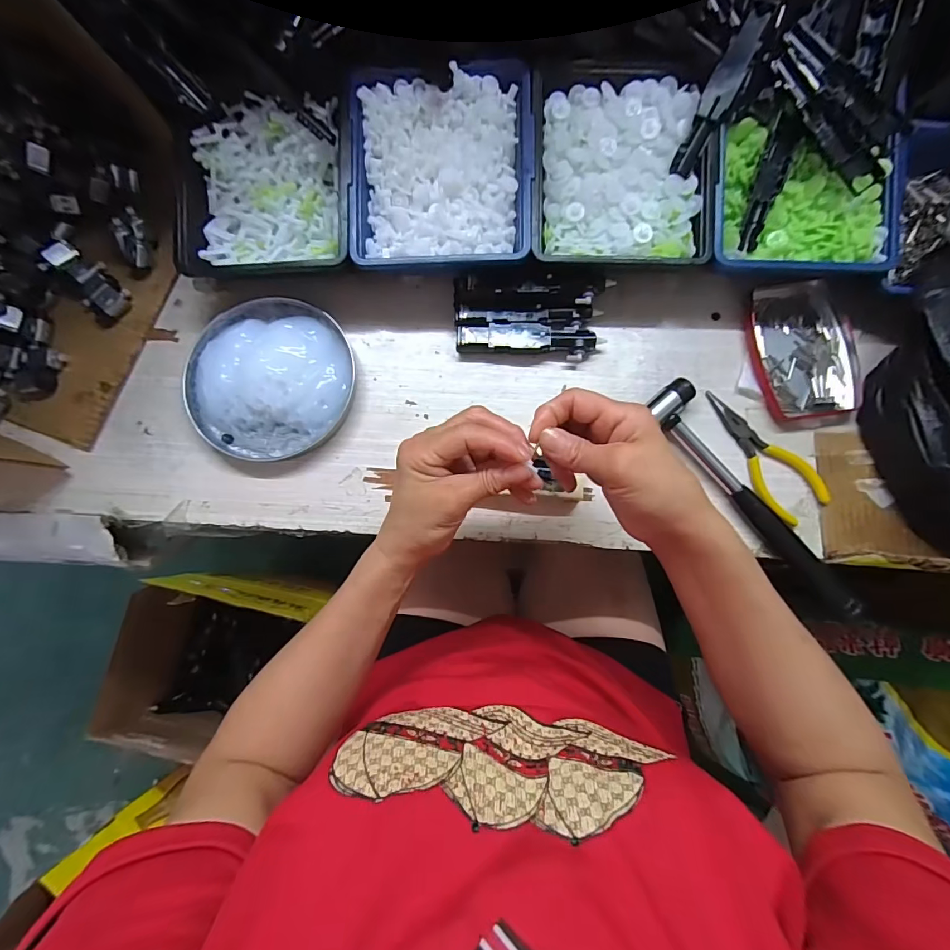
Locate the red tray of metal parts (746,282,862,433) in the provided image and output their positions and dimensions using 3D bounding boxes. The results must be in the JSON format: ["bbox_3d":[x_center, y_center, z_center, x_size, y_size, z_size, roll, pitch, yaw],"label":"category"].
[{"bbox_3d":[0.285,-0.108,0.395,0.086,0.017,0.133,-6,82,0],"label":"red tray of metal parts"}]

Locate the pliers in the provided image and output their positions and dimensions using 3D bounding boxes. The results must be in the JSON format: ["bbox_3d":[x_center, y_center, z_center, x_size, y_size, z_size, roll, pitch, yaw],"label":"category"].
[{"bbox_3d":[0.241,-0.017,0.382,0.046,0.008,0.126,-39,83,-5],"label":"pliers"}]

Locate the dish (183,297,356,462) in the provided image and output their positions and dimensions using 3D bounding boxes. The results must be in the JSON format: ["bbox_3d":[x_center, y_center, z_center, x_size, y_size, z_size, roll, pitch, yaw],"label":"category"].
[{"bbox_3d":[-0.179,-0.087,0.388,0.140,0.030,0.142,0,82,1],"label":"dish"}]

